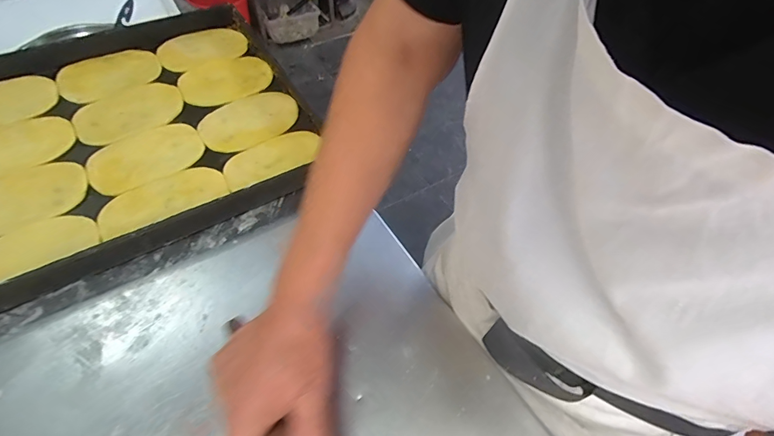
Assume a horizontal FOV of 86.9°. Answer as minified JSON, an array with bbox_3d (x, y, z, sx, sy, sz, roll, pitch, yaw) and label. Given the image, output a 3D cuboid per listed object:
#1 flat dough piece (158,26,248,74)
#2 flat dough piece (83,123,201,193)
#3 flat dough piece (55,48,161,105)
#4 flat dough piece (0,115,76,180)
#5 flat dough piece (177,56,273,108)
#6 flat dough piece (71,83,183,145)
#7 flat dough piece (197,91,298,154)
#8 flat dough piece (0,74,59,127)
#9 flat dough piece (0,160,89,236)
[{"bbox_3d":[-0.308,-0.284,0.685,0.138,0.016,0.086,-29,61,-23],"label":"flat dough piece"},{"bbox_3d":[-0.321,-0.083,0.546,0.140,0.011,0.103,-34,63,-26],"label":"flat dough piece"},{"bbox_3d":[-0.425,-0.221,0.626,0.136,0.018,0.088,-35,63,-26],"label":"flat dough piece"},{"bbox_3d":[-0.490,-0.096,0.540,0.091,0.011,0.128,40,60,22],"label":"flat dough piece"},{"bbox_3d":[-0.256,-0.218,0.647,0.137,0.012,0.098,-30,61,-23],"label":"flat dough piece"},{"bbox_3d":[-0.373,-0.154,0.589,0.142,0.007,0.097,-34,63,-26],"label":"flat dough piece"},{"bbox_3d":[-0.203,-0.146,0.601,0.139,0.007,0.104,-26,60,-22],"label":"flat dough piece"},{"bbox_3d":[-0.538,-0.161,0.576,0.126,0.021,0.082,-36,63,-26],"label":"flat dough piece"},{"bbox_3d":[-0.433,-0.027,0.491,0.126,0.009,0.099,-28,60,-23],"label":"flat dough piece"}]

